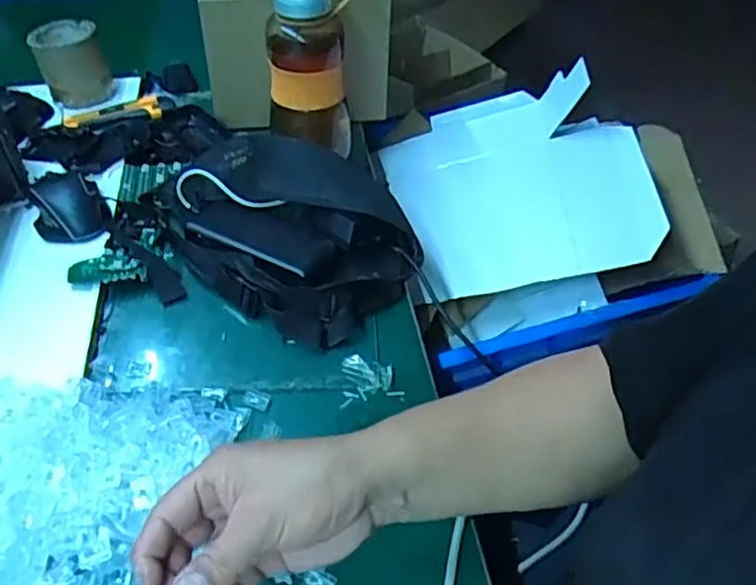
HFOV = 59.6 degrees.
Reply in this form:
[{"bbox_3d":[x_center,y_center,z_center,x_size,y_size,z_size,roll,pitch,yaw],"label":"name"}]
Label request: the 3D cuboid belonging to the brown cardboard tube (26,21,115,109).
[{"bbox_3d":[-0.404,-0.310,0.873,0.083,0.082,0.091,-17,47,-14],"label":"brown cardboard tube"}]

